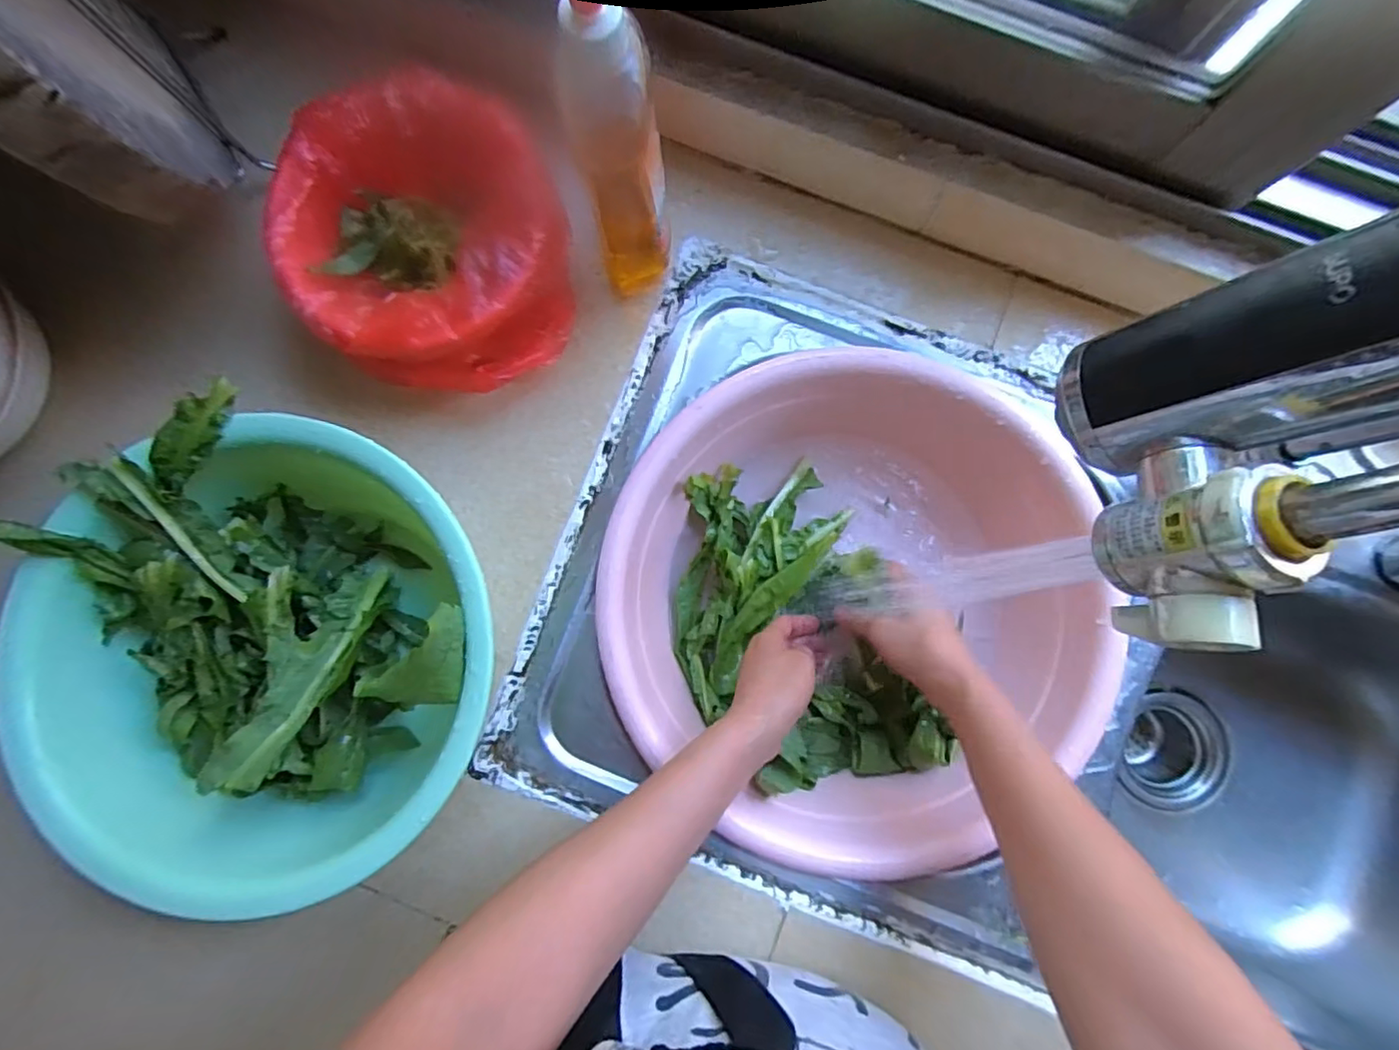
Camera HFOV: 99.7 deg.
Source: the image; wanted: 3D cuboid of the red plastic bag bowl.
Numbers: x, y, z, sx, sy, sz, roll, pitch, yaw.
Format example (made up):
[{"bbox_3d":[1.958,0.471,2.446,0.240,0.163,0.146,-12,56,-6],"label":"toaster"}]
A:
[{"bbox_3d":[-0.176,-0.183,0.402,0.170,0.081,0.181,0,85,0],"label":"red plastic bag bowl"}]

